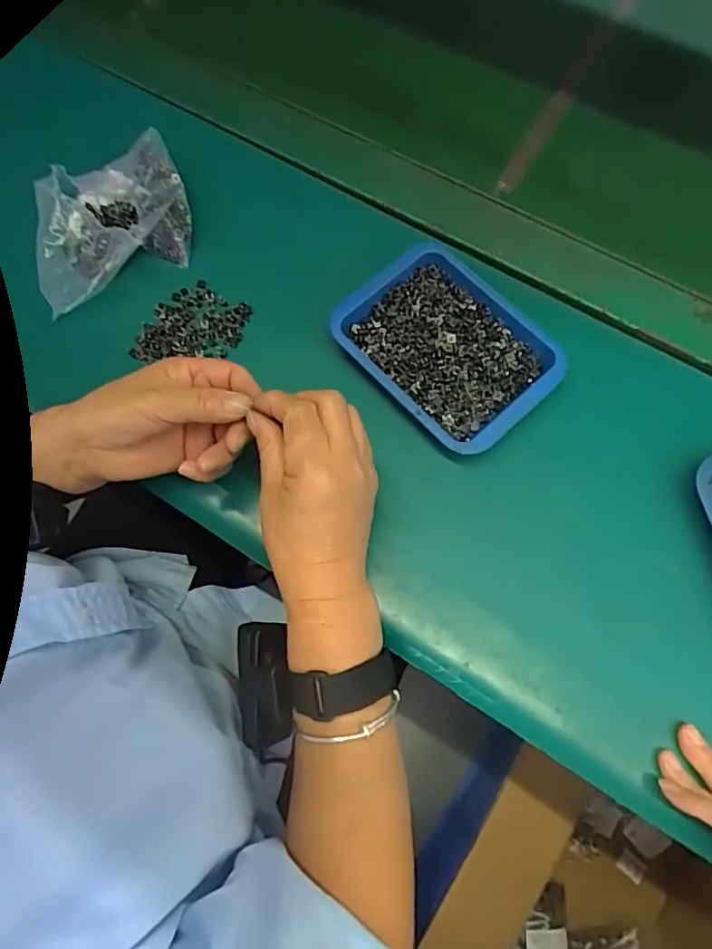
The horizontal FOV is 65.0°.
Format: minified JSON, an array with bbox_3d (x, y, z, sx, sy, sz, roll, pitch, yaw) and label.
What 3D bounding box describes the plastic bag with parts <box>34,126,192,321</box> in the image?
[{"bbox_3d":[-0.204,-0.208,0.455,0.138,0.045,0.125,-27,74,-6],"label":"plastic bag with parts"}]

